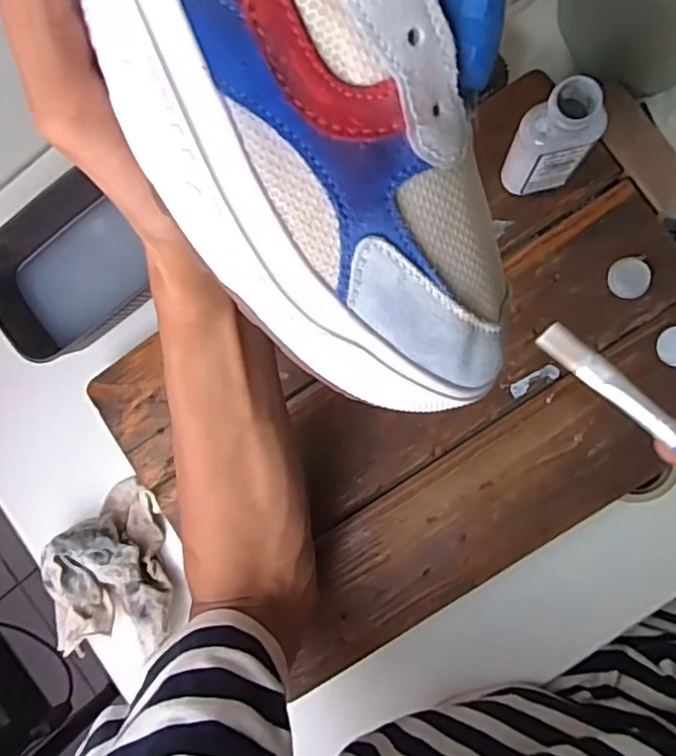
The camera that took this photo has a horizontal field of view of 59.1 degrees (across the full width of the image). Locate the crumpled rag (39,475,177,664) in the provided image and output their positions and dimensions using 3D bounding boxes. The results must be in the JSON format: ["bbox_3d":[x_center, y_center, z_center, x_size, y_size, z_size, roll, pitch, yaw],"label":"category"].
[{"bbox_3d":[-0.179,0.149,0.475,0.088,0.046,0.121,-8,88,7],"label":"crumpled rag"}]

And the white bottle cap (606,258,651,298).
[{"bbox_3d":[0.199,-0.068,0.408,0.026,0.004,0.027,0,89,7],"label":"white bottle cap"}]

